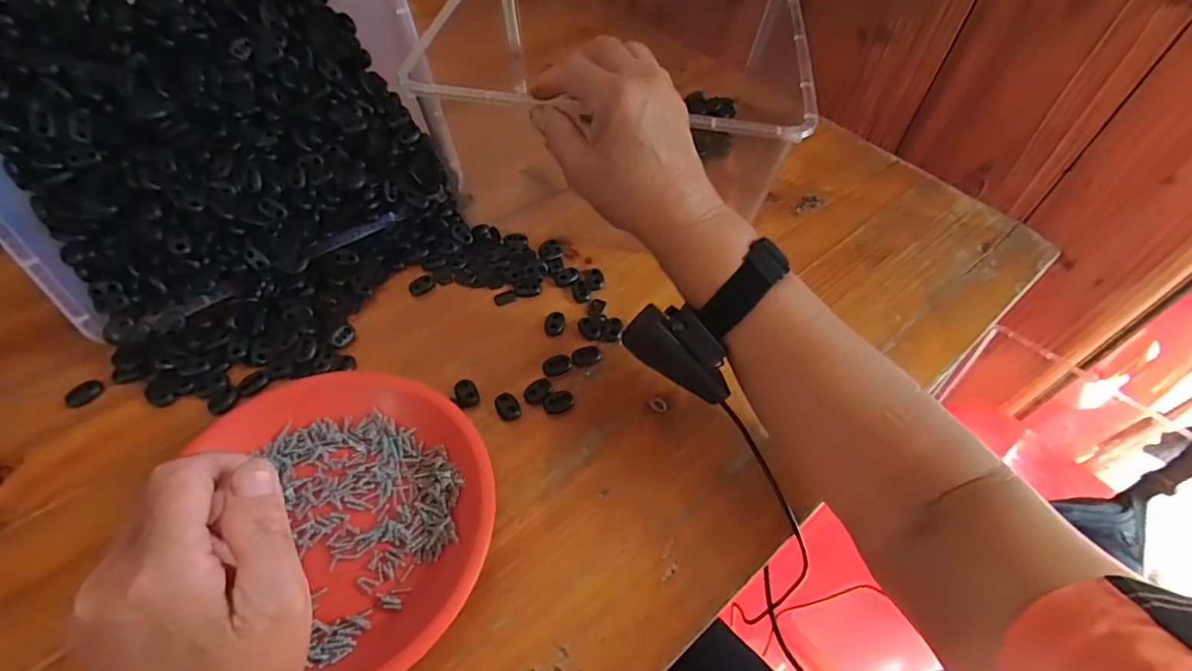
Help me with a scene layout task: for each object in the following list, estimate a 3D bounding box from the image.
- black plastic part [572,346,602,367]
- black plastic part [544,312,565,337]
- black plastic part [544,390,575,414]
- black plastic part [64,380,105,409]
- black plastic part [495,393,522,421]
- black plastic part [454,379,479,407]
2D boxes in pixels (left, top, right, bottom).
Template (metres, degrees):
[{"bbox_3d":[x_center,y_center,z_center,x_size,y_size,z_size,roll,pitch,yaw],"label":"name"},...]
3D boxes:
[{"bbox_3d":[-0.007,0.015,0.427,0.022,0.004,0.016,-14,54,-14],"label":"black plastic part"},{"bbox_3d":[-0.033,-0.010,0.444,0.016,0.007,0.020,0,52,-4],"label":"black plastic part"},{"bbox_3d":[-0.027,0.047,0.401,0.022,0.004,0.015,-24,58,-21],"label":"black plastic part"},{"bbox_3d":[-0.355,0.040,0.389,0.011,0.010,0.023,28,56,17],"label":"black plastic part"},{"bbox_3d":[-0.062,0.051,0.397,0.016,0.008,0.019,-17,55,-16],"label":"black plastic part"},{"bbox_3d":[-0.092,0.042,0.402,0.016,0.009,0.020,-19,56,-17],"label":"black plastic part"}]

